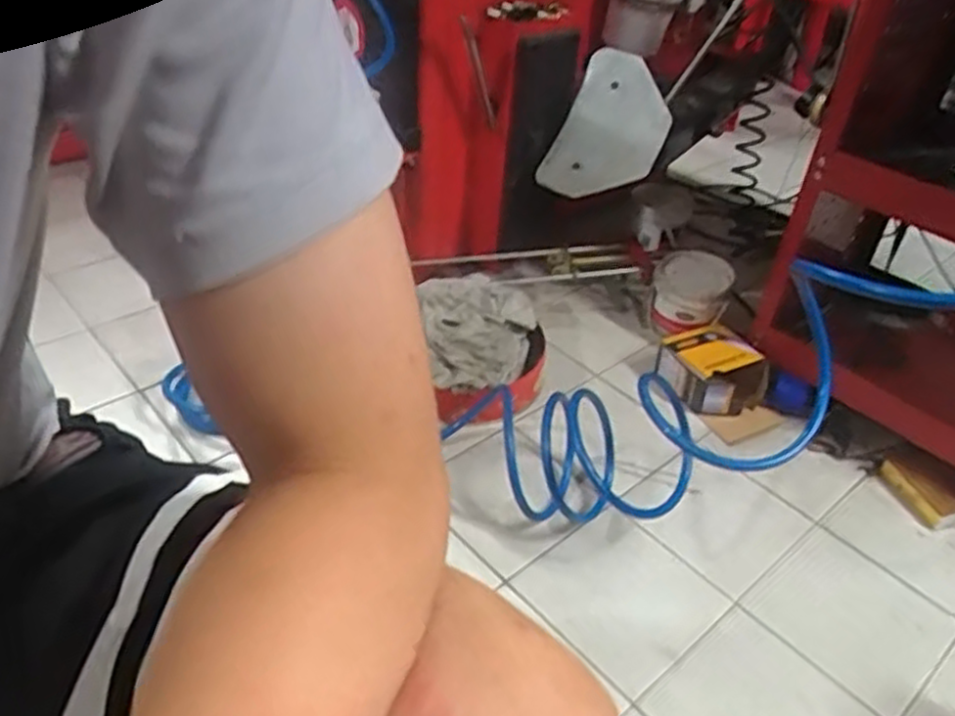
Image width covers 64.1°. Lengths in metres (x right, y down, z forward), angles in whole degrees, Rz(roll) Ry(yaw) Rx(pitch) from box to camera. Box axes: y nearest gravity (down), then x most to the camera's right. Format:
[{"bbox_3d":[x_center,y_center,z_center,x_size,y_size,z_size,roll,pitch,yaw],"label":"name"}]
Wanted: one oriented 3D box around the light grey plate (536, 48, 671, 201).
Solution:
[{"bbox_3d":[0.209,-0.355,1.188,0.172,0.233,0.018,30,5,29],"label":"light grey plate"}]

